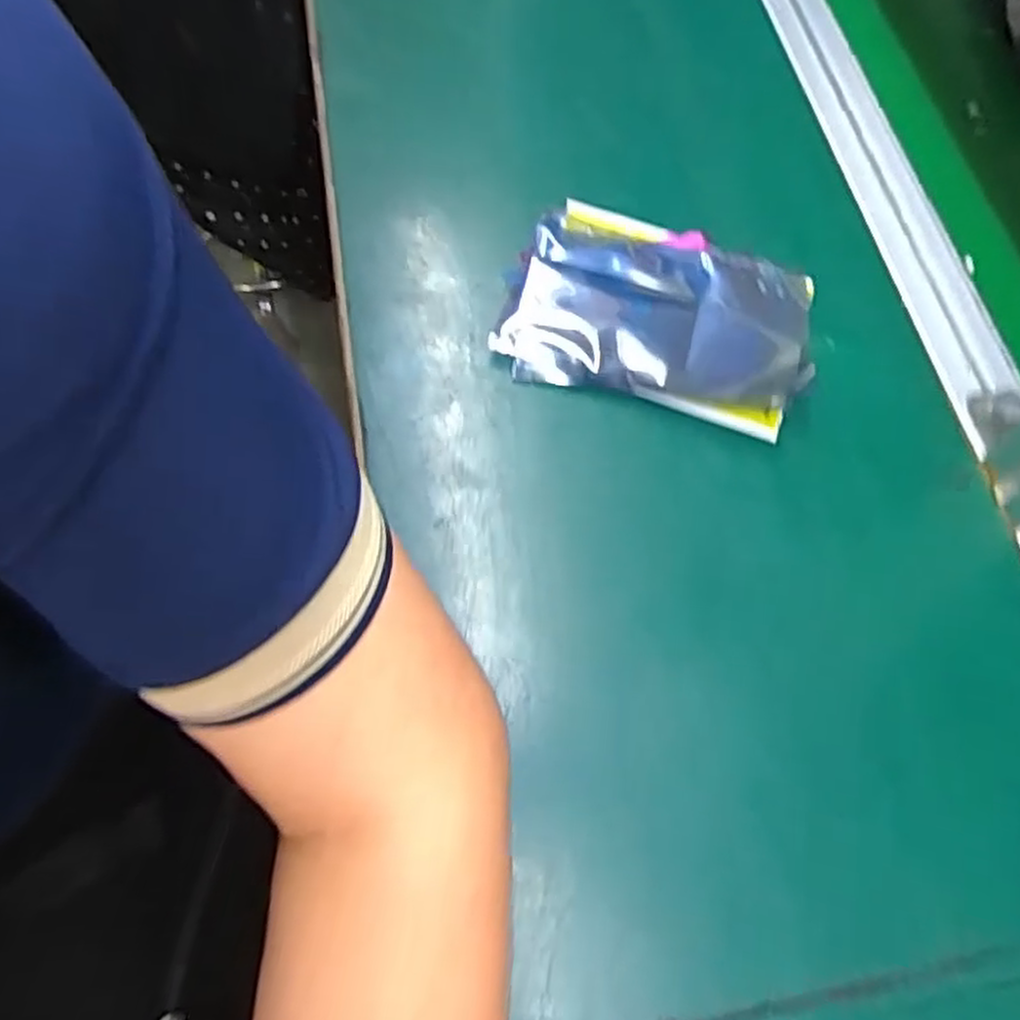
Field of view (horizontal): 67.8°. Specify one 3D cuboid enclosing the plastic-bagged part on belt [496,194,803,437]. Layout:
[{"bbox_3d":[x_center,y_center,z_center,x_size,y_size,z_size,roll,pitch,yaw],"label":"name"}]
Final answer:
[{"bbox_3d":[0.077,-0.103,0.389,0.150,0.014,0.113,15,68,3],"label":"plastic-bagged part on belt"}]

